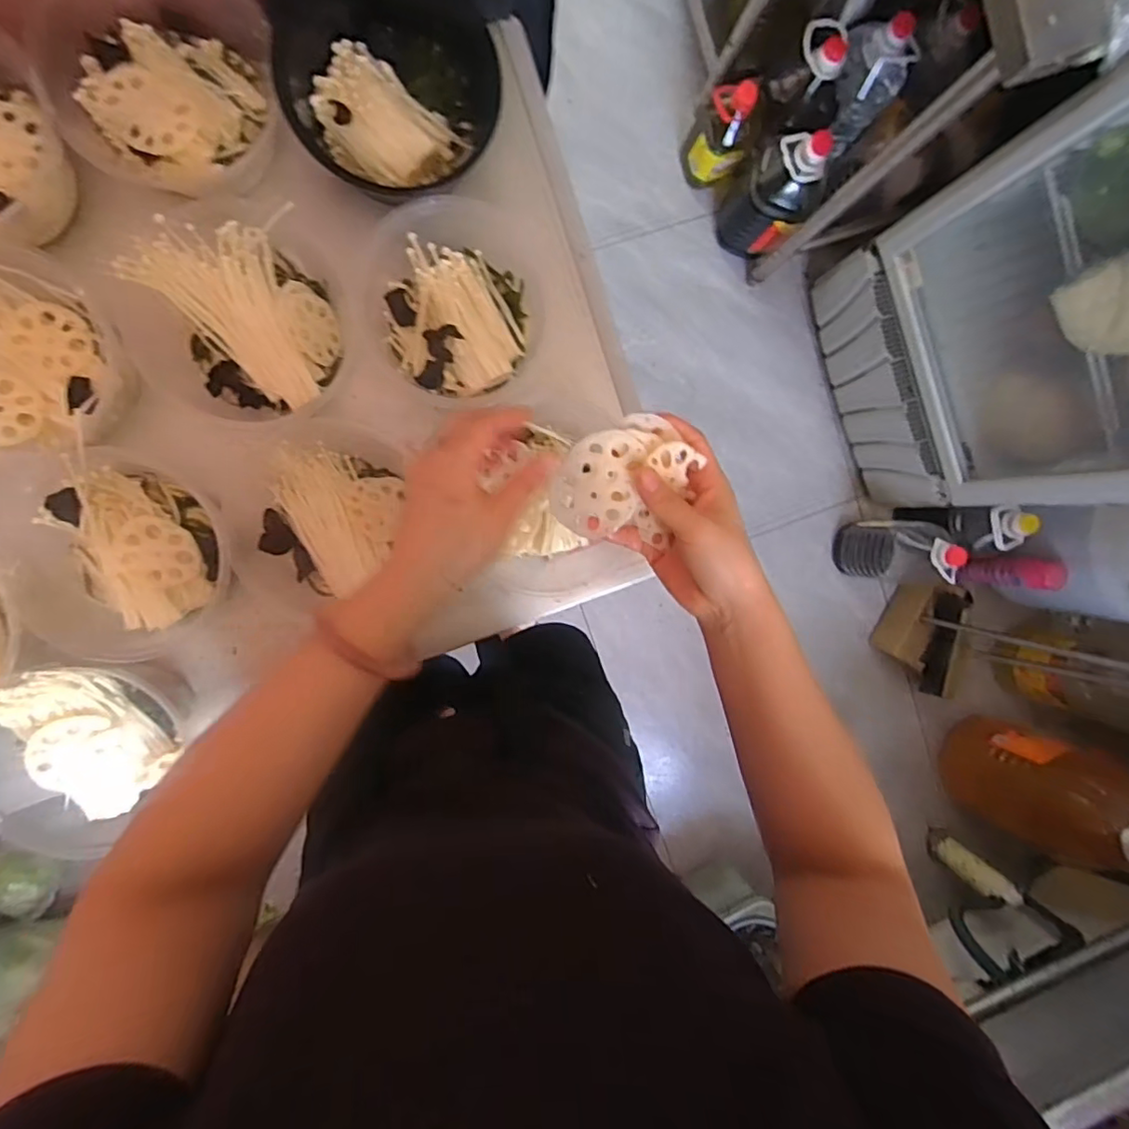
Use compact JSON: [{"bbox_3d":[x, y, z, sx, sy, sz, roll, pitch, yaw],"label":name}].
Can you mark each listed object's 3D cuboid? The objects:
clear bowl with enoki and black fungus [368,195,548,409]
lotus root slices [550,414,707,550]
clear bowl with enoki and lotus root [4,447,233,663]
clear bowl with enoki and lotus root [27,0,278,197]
[{"bbox_3d":[-0.091,-0.222,0.501,0.146,0.079,0.153,3,94,-9],"label":"clear bowl with enoki and black fungus"},{"bbox_3d":[0.041,-0.060,0.411,0.086,0.015,0.090,14,116,-6],"label":"lotus root slices"},{"bbox_3d":[-0.355,-0.007,0.467,0.150,0.054,0.154,-1,95,-8],"label":"clear bowl with enoki and lotus root"},{"bbox_3d":[-0.303,-0.378,0.443,0.158,0.056,0.165,26,91,-10],"label":"clear bowl with enoki and lotus root"}]

